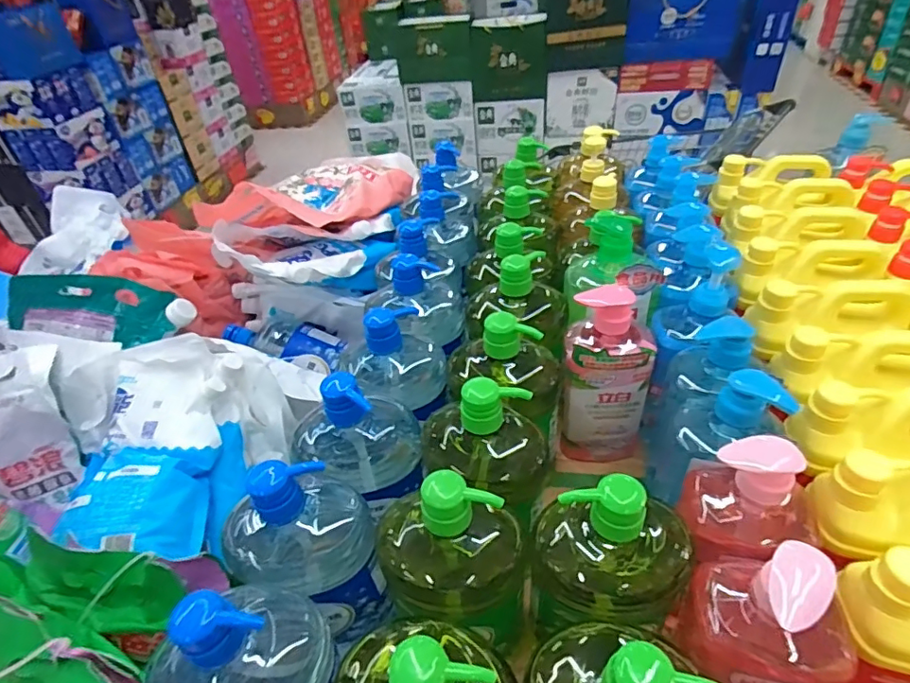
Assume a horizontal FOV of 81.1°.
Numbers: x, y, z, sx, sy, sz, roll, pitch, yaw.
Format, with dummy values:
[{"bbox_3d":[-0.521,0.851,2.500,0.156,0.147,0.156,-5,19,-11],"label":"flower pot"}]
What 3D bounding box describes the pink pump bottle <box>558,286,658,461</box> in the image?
[{"bbox_3d":[0.171,0.045,0.605,0.094,0.237,0.079,7,41,16],"label":"pink pump bottle"}]

